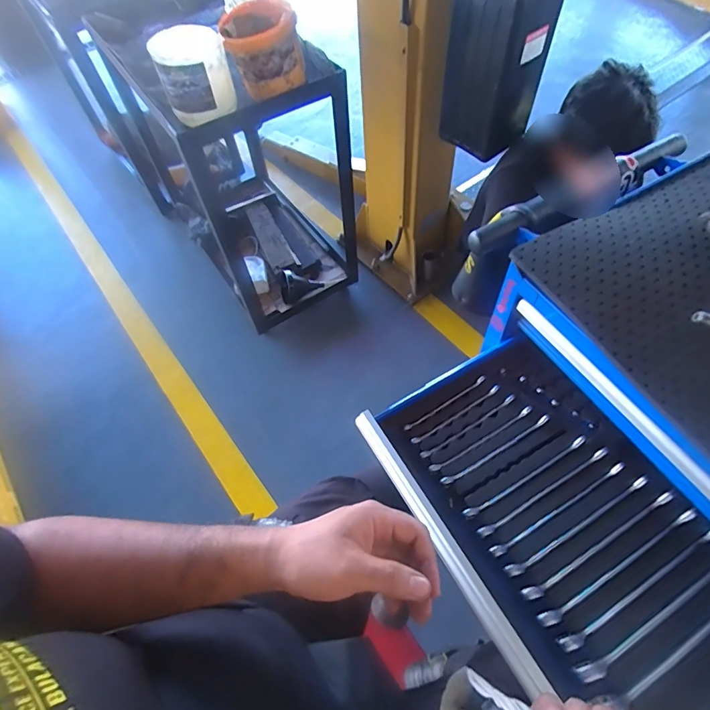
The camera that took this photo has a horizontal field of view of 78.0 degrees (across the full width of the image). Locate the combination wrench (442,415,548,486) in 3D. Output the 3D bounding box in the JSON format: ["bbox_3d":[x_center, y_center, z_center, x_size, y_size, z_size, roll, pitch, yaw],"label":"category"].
[{"bbox_3d":[0.197,0.131,0.607,0.179,0.005,0.010,-27,60,-12],"label":"combination wrench"}]

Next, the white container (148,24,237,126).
[{"bbox_3d":[-0.393,-0.693,1.074,0.169,0.132,0.169,-21,59,-8],"label":"white container"}]

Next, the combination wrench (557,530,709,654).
[{"bbox_3d":[0.334,0.271,0.508,0.241,0.009,0.016,-27,60,-11],"label":"combination wrench"}]

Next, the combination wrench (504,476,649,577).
[{"bbox_3d":[0.280,0.213,0.546,0.220,0.006,0.016,-27,60,-11],"label":"combination wrench"}]

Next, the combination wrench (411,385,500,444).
[{"bbox_3d":[0.149,0.086,0.639,0.157,0.004,0.010,-30,61,-13],"label":"combination wrench"}]

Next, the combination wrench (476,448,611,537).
[{"bbox_3d":[0.250,0.180,0.577,0.211,0.009,0.012,-27,60,-12],"label":"combination wrench"}]

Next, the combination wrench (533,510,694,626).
[{"bbox_3d":[0.315,0.251,0.519,0.236,0.006,0.015,-27,60,-11],"label":"combination wrench"}]

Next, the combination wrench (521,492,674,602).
[{"bbox_3d":[0.299,0.231,0.533,0.230,0.006,0.016,-27,60,-11],"label":"combination wrench"}]

